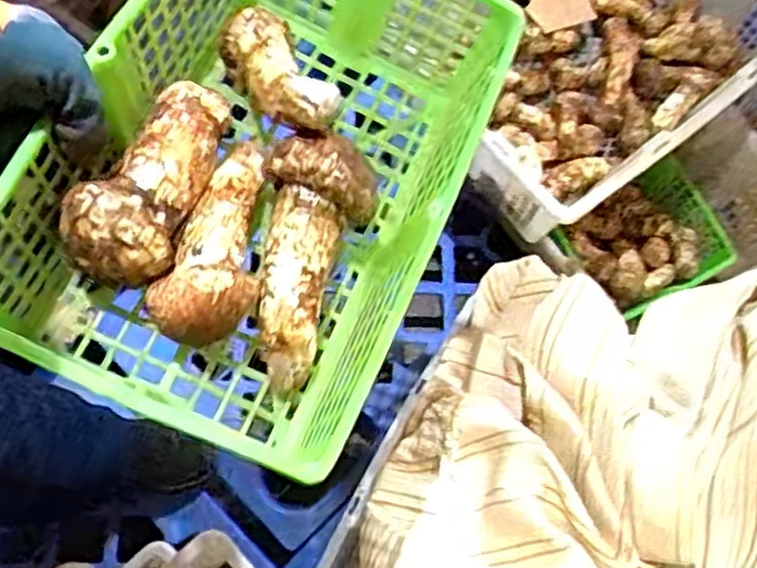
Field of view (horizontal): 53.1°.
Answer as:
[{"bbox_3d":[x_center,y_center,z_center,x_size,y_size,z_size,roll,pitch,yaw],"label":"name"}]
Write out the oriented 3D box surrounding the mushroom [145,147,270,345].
[{"bbox_3d":[-0.096,-0.031,0.470,0.055,0.043,0.134,8,56,2],"label":"mushroom"}]

